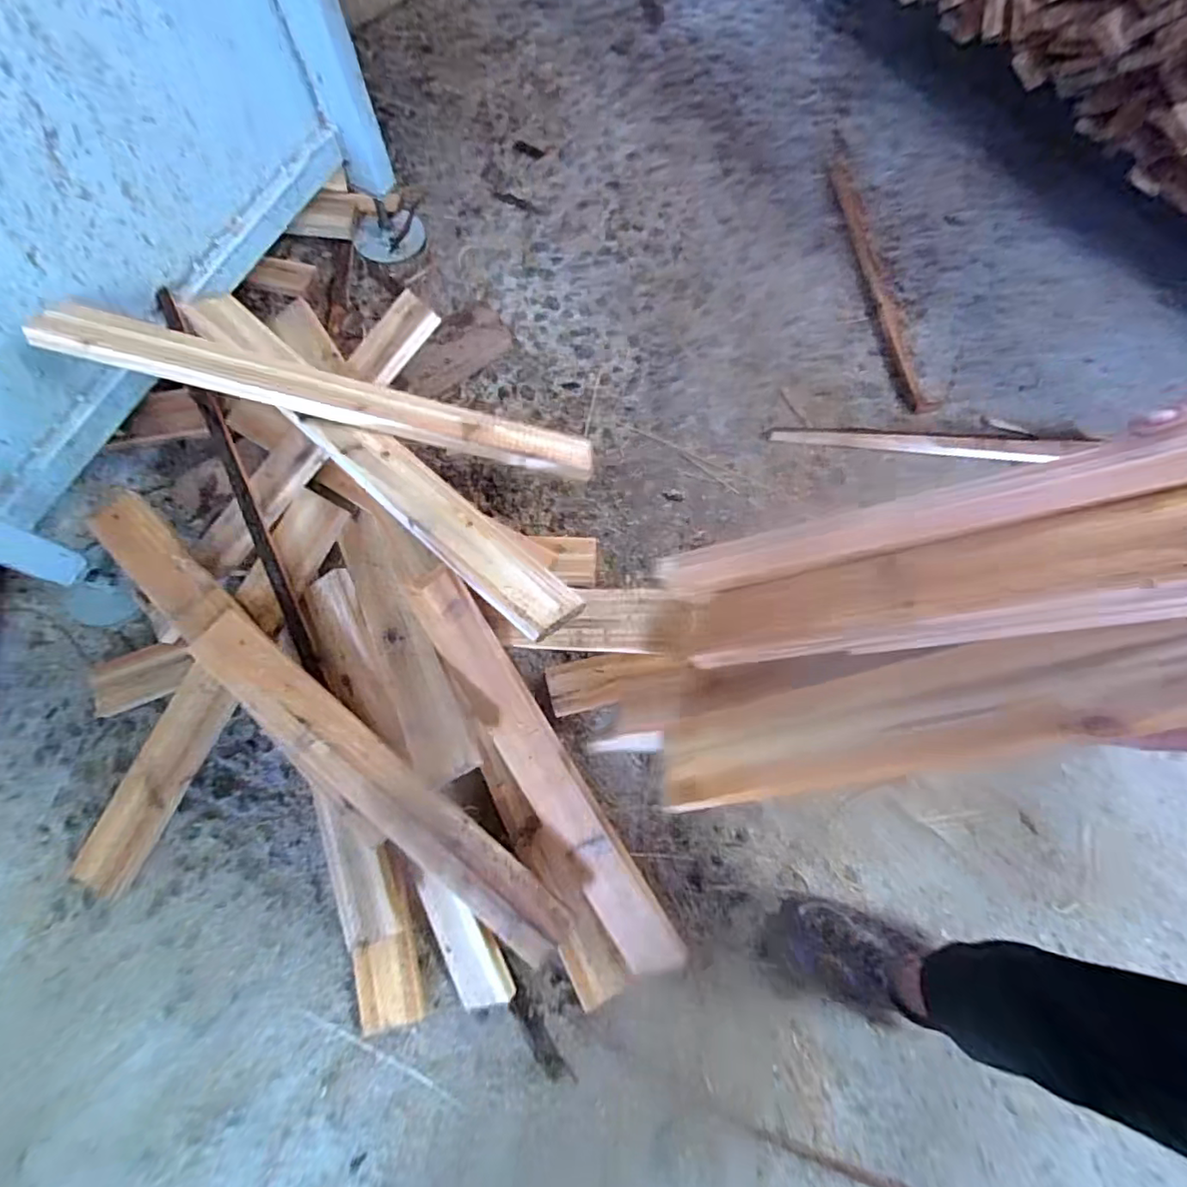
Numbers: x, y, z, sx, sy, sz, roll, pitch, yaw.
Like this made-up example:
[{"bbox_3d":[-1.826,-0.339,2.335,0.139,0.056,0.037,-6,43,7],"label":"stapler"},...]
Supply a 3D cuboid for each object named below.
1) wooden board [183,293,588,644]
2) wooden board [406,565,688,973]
[{"bbox_3d":[-0.238,-0.153,0.597,0.570,0.031,0.065,41,75,10],"label":"wooden board"},{"bbox_3d":[-0.049,0.183,0.605,0.060,0.042,0.468,-31,90,-14],"label":"wooden board"}]

